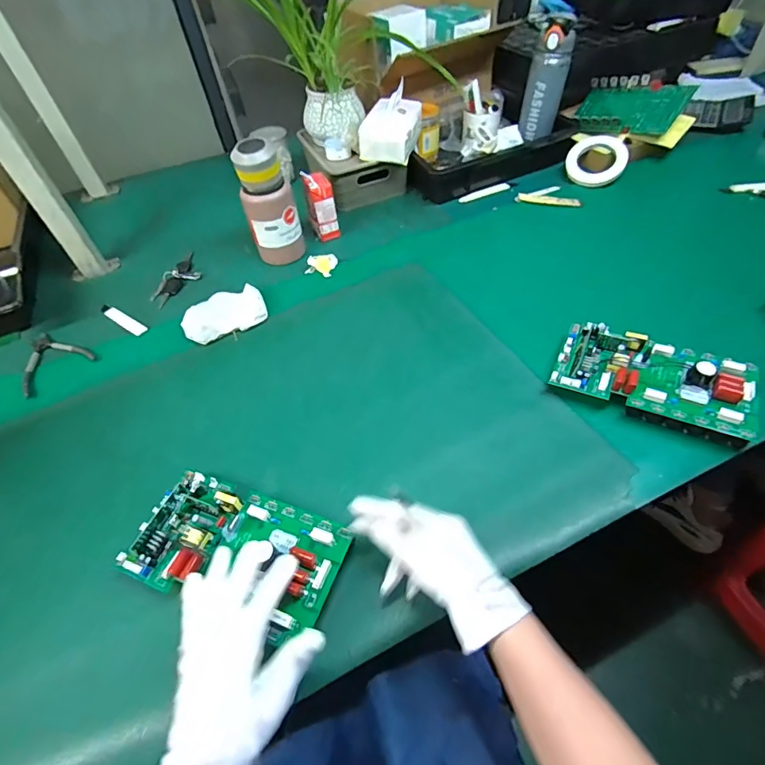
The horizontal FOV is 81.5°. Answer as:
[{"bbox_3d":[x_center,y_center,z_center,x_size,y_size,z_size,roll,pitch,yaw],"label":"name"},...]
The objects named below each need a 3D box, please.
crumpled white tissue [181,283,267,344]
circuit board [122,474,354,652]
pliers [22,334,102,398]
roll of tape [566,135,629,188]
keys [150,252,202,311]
[{"bbox_3d":[-0.269,-0.117,0.753,0.135,0.025,0.088,-22,53,-12],"label":"crumpled white tissue"},{"bbox_3d":[-0.152,0.170,0.464,0.220,0.024,0.122,11,53,14],"label":"circuit board"},{"bbox_3d":[-0.562,-0.042,0.745,0.159,0.016,0.110,34,62,28],"label":"pliers"},{"bbox_3d":[0.454,-0.473,0.949,0.124,0.014,0.105,48,111,25],"label":"roll of tape"},{"bbox_3d":[-0.390,-0.206,0.856,0.061,0.023,0.161,10,53,14],"label":"keys"}]

